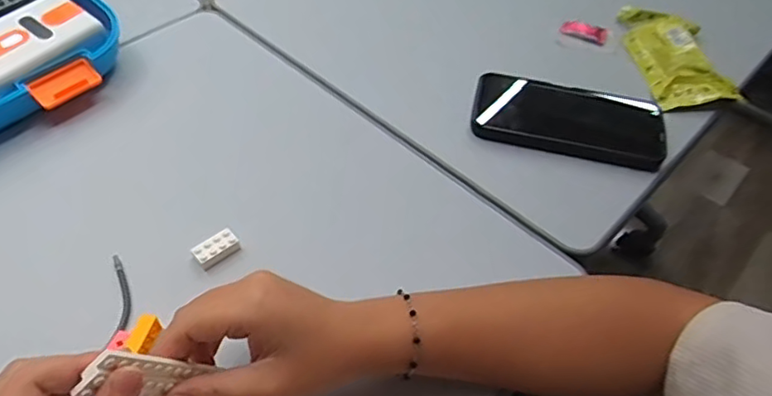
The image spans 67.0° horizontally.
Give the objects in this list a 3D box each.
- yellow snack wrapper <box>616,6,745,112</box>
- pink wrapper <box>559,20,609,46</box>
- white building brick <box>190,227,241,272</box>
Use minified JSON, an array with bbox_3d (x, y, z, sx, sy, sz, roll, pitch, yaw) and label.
[{"bbox_3d":[0.305,-0.161,0.637,0.081,0.032,0.169,-10,51,-11],"label":"yellow snack wrapper"},{"bbox_3d":[0.220,-0.185,0.648,0.051,0.016,0.013,22,52,15],"label":"pink wrapper"},{"bbox_3d":[-0.127,0.038,0.436,0.033,0.010,0.017,-34,59,-27],"label":"white building brick"}]

